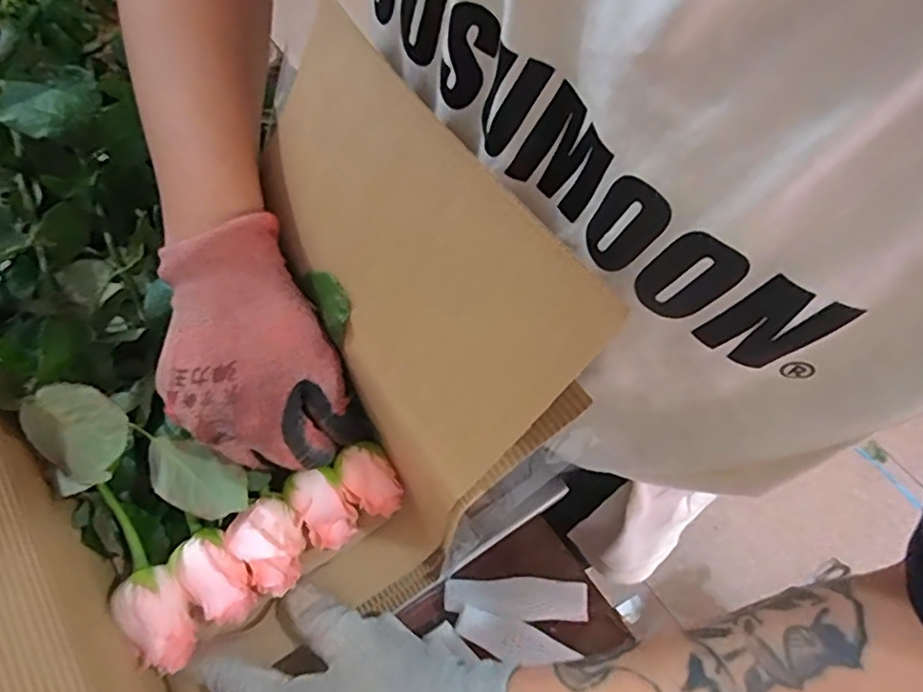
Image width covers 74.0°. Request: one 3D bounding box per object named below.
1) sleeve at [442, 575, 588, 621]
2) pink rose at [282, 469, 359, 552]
[{"bbox_3d":[0.035,0.162,0.395,0.090,0.012,0.026,4,62,2],"label":"sleeve"},{"bbox_3d":[-0.073,0.086,0.323,0.026,0.020,0.039,-31,67,-15],"label":"pink rose"}]

